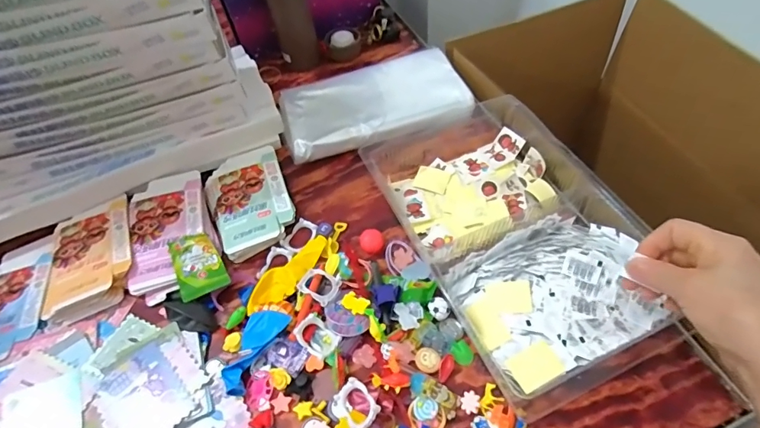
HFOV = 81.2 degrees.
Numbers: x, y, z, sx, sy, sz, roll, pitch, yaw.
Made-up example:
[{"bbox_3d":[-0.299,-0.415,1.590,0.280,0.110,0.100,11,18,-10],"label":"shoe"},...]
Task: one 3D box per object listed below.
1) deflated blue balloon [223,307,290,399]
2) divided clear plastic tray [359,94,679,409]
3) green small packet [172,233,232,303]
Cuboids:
[{"bbox_3d":[-0.123,0.127,0.423,0.037,0.021,0.081,27,62,20],"label":"deflated blue balloon"},{"bbox_3d":[0.131,-0.003,0.477,0.204,0.047,0.344,-23,58,-12],"label":"divided clear plastic tray"},{"bbox_3d":[-0.197,0.056,0.479,0.048,0.018,0.073,-28,59,-15],"label":"green small packet"}]

